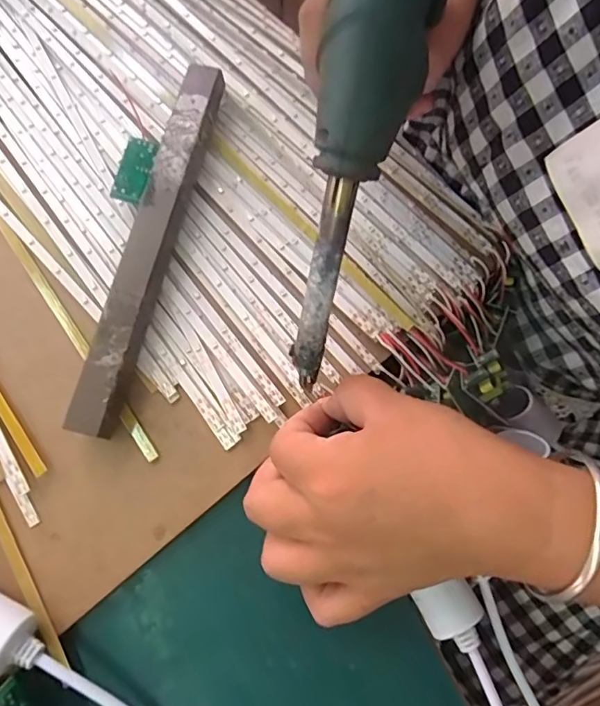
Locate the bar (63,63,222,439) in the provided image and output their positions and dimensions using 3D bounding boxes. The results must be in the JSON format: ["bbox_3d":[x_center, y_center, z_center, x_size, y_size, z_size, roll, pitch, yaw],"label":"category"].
[{"bbox_3d":[-0.081,-0.061,0.283,0.024,0.021,0.213,12,76,2],"label":"bar"}]

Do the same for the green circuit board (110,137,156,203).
[{"bbox_3d":[-0.094,-0.105,0.292,0.019,0.004,0.037,14,83,1],"label":"green circuit board"}]

